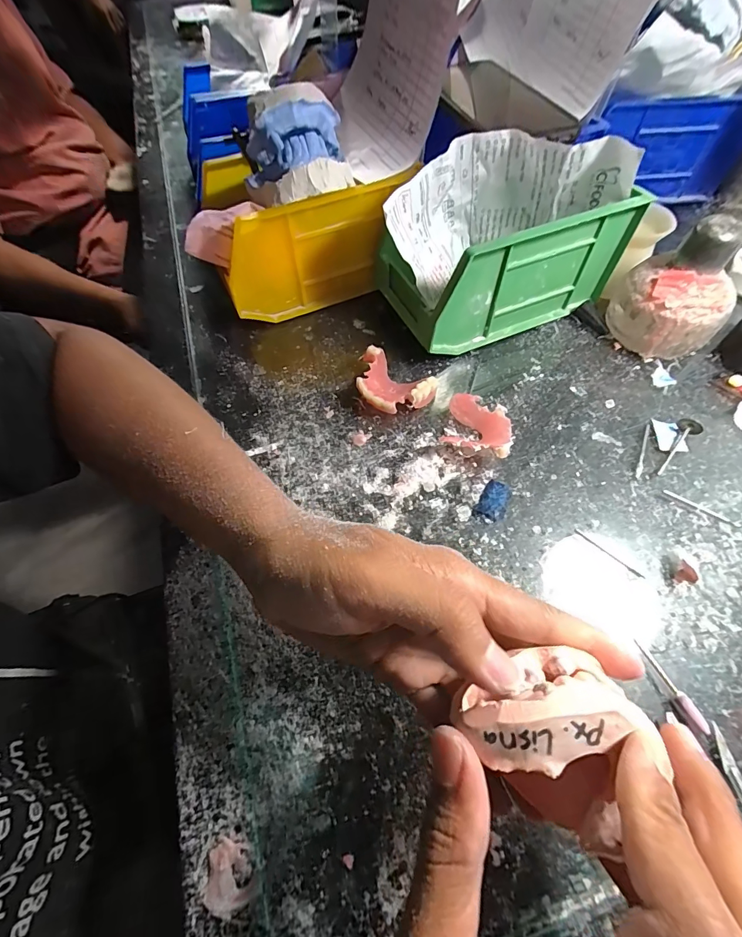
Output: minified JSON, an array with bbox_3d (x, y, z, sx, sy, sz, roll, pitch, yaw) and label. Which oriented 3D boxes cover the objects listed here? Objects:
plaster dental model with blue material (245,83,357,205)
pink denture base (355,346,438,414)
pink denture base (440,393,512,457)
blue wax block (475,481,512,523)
[{"bbox_3d":[-0.050,-0.214,0.266,0.073,0.049,0.049,-10,60,-3],"label":"plaster dental model with blue material"},{"bbox_3d":[0.015,-0.061,0.293,0.056,0.020,0.042,29,65,18],"label":"pink denture base"},{"bbox_3d":[0.073,-0.027,0.274,0.044,0.017,0.044,15,62,11],"label":"pink denture base"},{"bbox_3d":[0.078,0.020,0.253,0.017,0.005,0.025,25,64,16],"label":"blue wax block"}]

